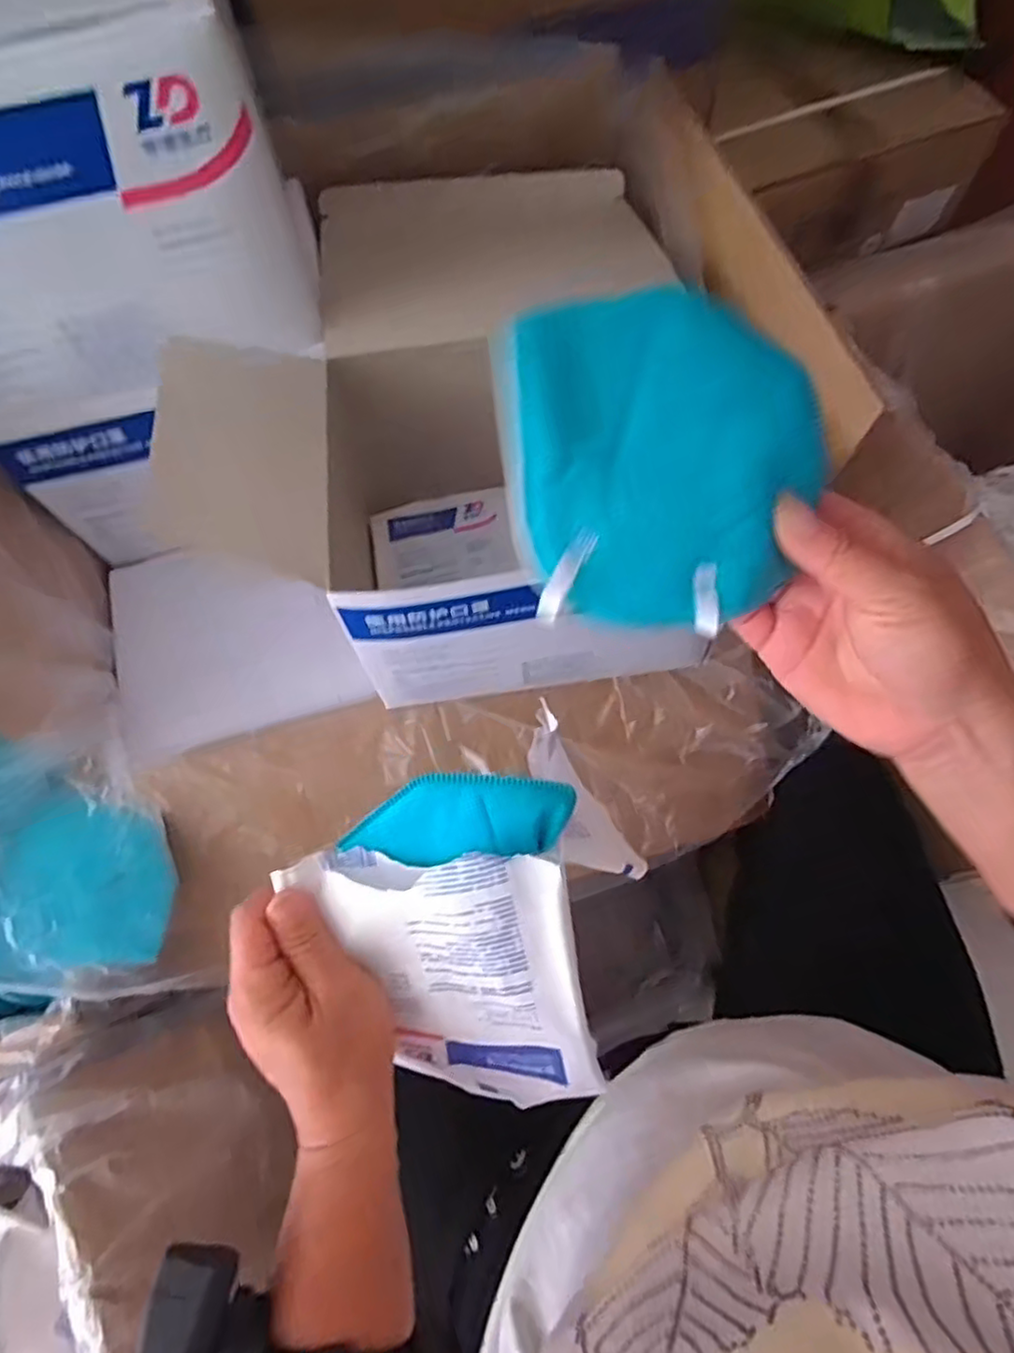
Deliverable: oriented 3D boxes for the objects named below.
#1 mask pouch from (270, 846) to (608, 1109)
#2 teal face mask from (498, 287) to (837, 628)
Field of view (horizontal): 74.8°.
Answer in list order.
[{"bbox_3d":[-0.022,0.143,0.307,0.116,0.015,0.144,-8,107,13],"label":"mask pouch"},{"bbox_3d":[0.056,-0.070,0.223,0.107,0.010,0.103,-8,112,-5],"label":"teal face mask"}]

